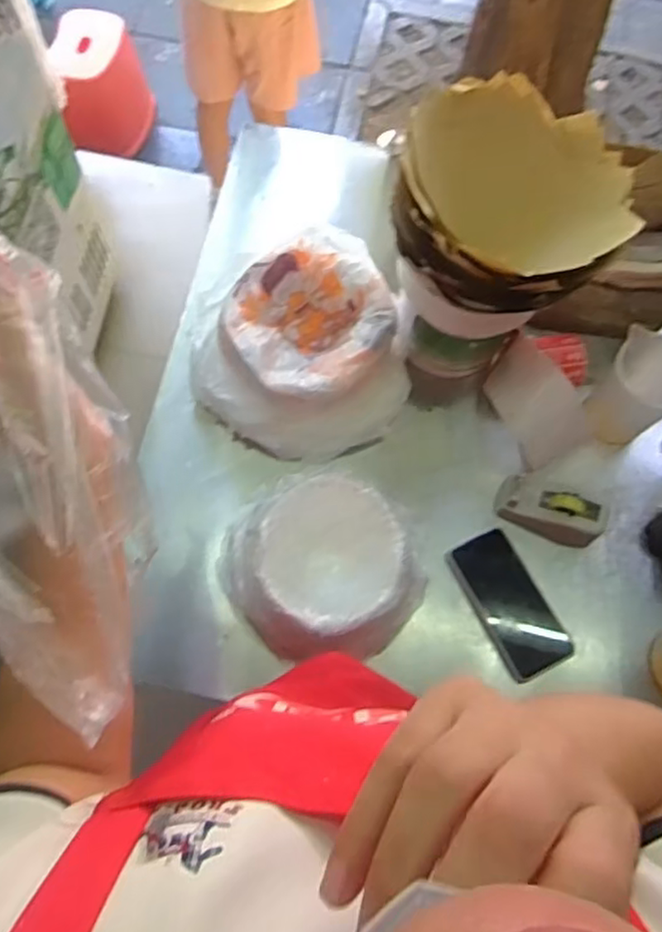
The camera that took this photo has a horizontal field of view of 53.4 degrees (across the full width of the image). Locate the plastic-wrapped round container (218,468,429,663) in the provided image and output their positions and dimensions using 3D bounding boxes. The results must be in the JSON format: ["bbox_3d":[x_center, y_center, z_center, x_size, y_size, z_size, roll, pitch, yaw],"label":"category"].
[{"bbox_3d":[-0.003,0.120,0.732,0.196,0.134,0.191,1,70,-2],"label":"plastic-wrapped round container"}]

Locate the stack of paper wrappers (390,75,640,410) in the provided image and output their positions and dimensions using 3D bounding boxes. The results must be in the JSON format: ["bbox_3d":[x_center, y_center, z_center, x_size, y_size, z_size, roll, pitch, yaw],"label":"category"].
[{"bbox_3d":[0.175,-0.234,0.735,0.216,0.275,0.210,-21,72,-9],"label":"stack of paper wrappers"}]

